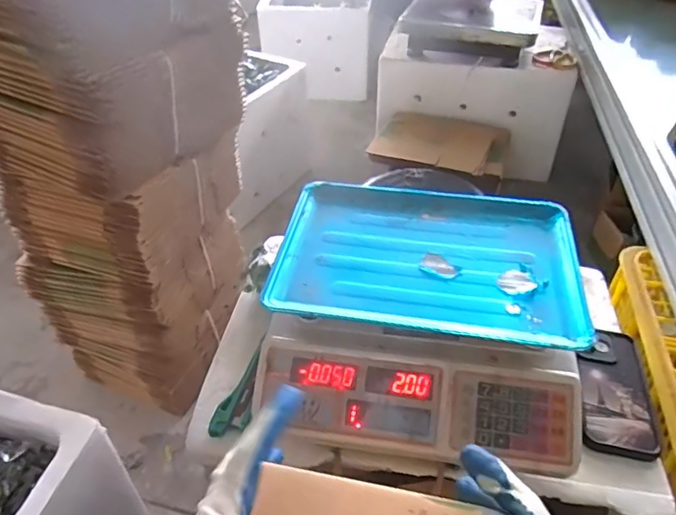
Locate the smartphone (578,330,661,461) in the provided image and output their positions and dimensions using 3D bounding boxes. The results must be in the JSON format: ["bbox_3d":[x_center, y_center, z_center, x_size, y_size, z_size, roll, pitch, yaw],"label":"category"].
[{"bbox_3d":[0.316,0.149,0.612,0.074,0.020,0.164,10,42,12],"label":"smartphone"}]

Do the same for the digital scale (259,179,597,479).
[{"bbox_3d":[0.098,0.051,0.630,0.343,0.097,0.340,5,42,7],"label":"digital scale"}]

